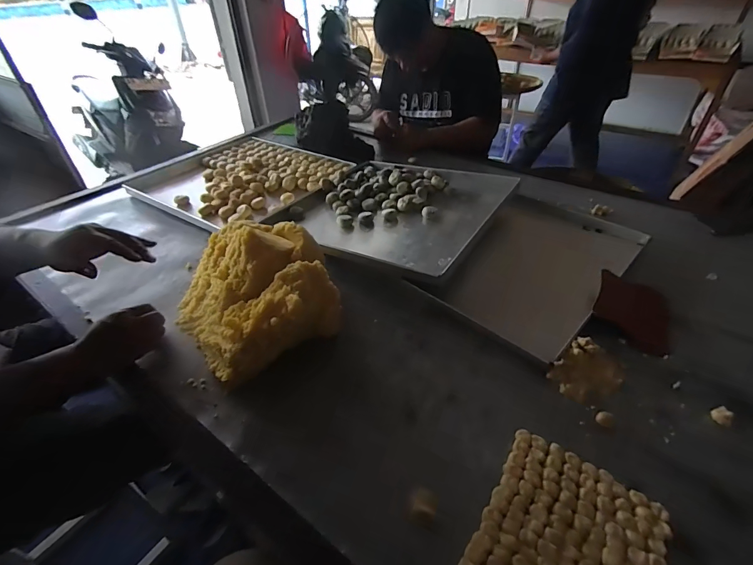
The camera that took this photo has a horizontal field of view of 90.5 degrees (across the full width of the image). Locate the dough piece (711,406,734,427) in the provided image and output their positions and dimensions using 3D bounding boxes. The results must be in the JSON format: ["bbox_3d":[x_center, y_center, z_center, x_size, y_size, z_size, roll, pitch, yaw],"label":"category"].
[{"bbox_3d":[0.501,0.193,0.540,0.027,0.011,0.024,-19,44,-21],"label":"dough piece"}]

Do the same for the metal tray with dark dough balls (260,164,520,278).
[{"bbox_3d":[0.046,-0.209,0.961,0.505,0.057,0.526,22,45,24],"label":"metal tray with dark dough balls"}]

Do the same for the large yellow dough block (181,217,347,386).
[{"bbox_3d":[-0.212,0.000,0.665,0.259,0.174,0.316,-30,46,-31],"label":"large yellow dough block"}]

